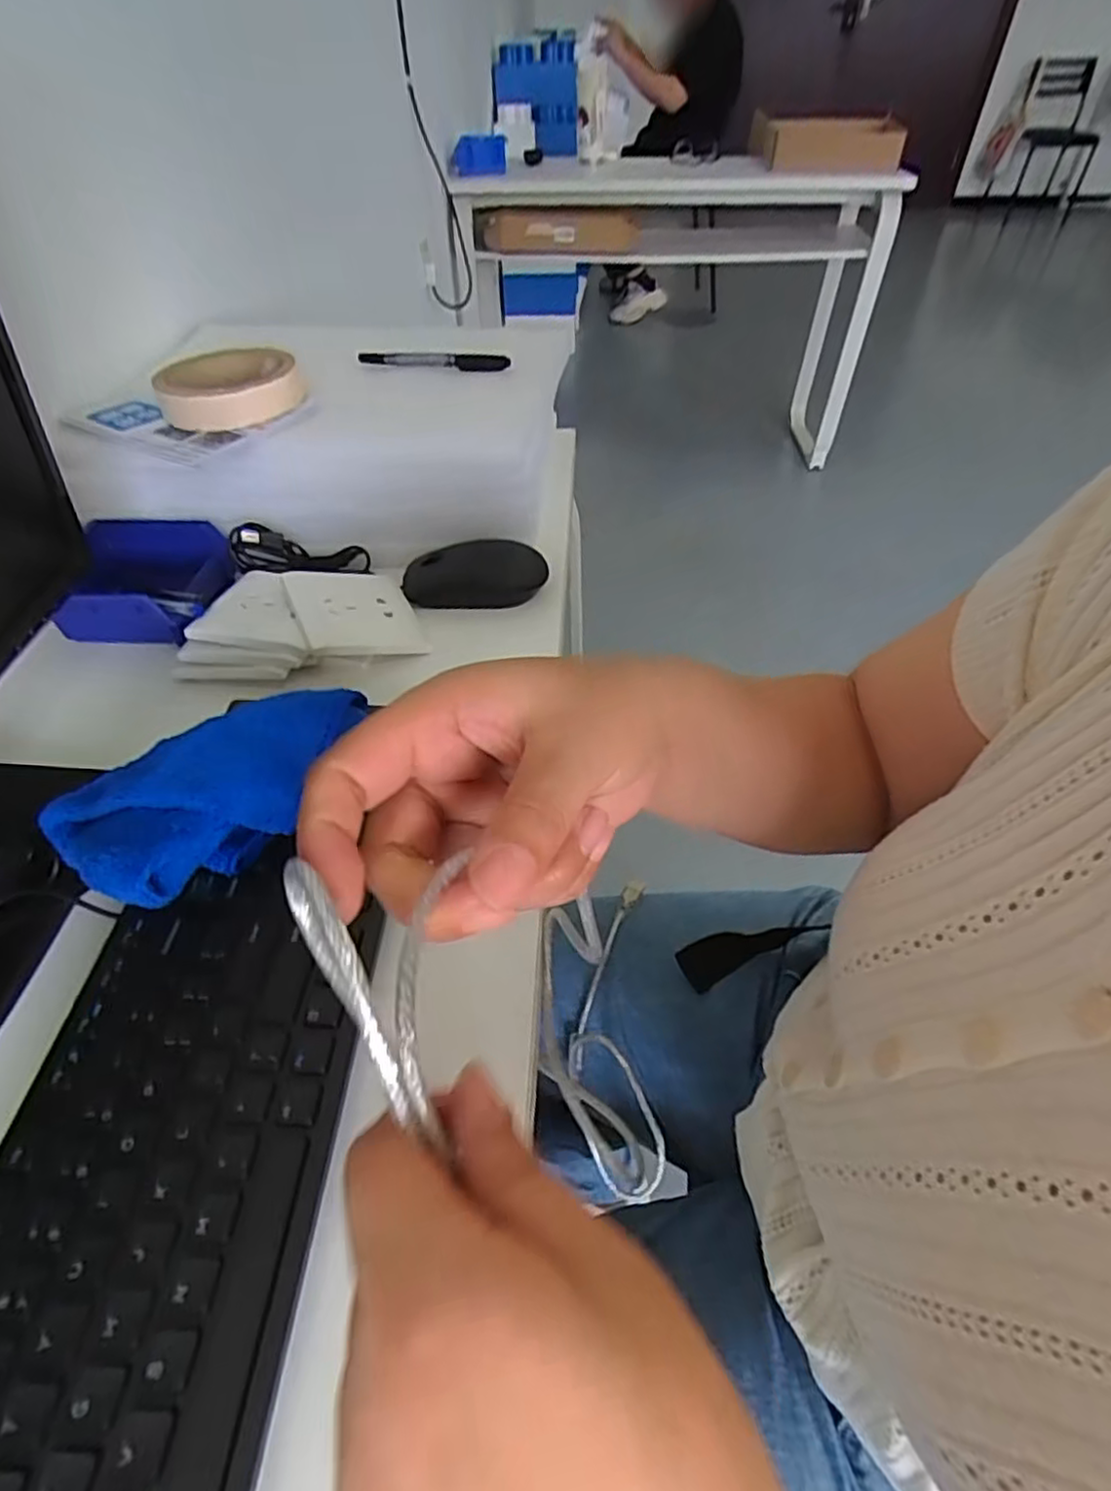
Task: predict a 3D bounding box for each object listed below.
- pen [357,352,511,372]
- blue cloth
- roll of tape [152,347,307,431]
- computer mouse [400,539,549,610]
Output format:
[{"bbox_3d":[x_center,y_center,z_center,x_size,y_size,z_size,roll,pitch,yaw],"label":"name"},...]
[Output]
[{"bbox_3d":[-0.103,-0.323,0.574,0.130,0.011,0.014,10,48,10],"label":"pen"},{"bbox_3d":[-0.167,0.017,0.345,0.092,0.054,0.144,31,55,26],"label":"blue cloth"},{"bbox_3d":[-0.251,-0.279,0.528,0.103,0.029,0.099,-17,49,-15],"label":"roll of tape"},{"bbox_3d":[-0.061,-0.129,0.527,0.106,0.036,0.055,-1,47,0],"label":"computer mouse"}]

